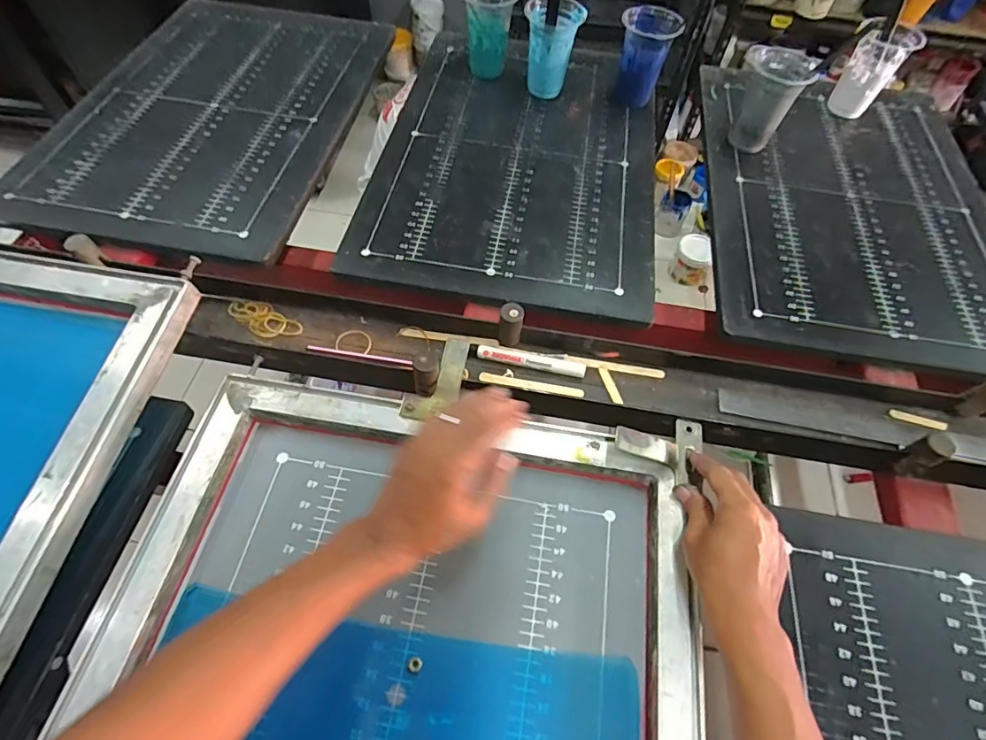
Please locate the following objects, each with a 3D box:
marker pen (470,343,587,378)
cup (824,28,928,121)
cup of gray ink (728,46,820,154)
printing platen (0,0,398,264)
[{"bbox_3d":[0.037,-0.009,0.546,0.124,0.015,0.014,11,59,4],"label":"marker pen"},{"bbox_3d":[0.594,-0.466,0.794,0.075,0.115,0.071,1,59,-2],"label":"cup"},{"bbox_3d":[0.398,-0.393,0.740,0.078,0.117,0.094,13,59,4],"label":"cup of gray ink"},{"bbox_3d":[-0.422,-0.402,0.780,0.400,0.028,0.577,8,58,2],"label":"printing platen"}]

